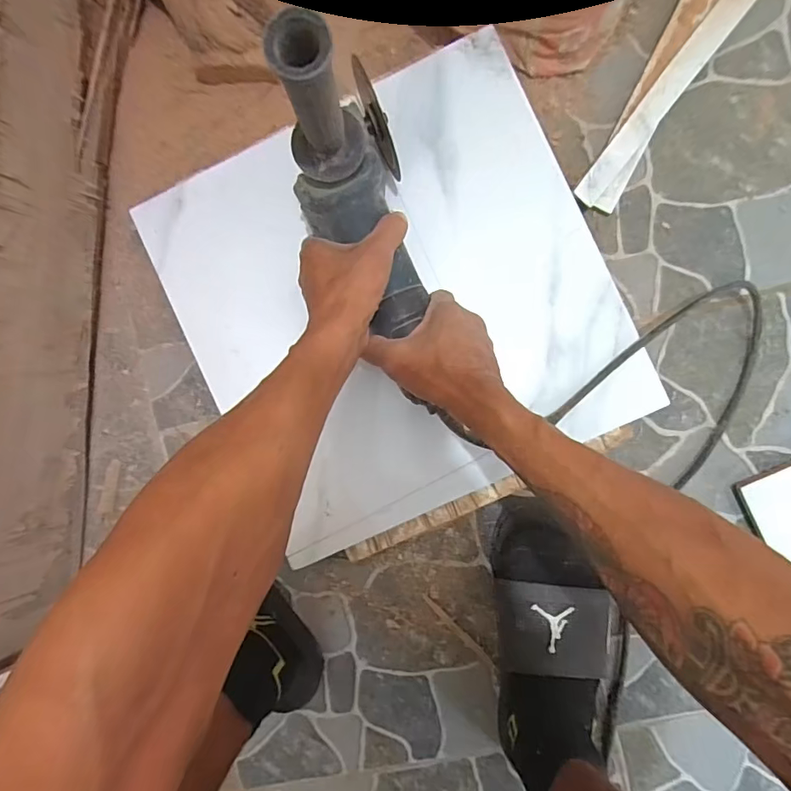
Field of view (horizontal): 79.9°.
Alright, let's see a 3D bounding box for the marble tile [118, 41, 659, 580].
[{"bbox_3d":[-0.002,-0.088,0.465,0.394,0.011,0.397,-25,90,3],"label":"marble tile"}]

